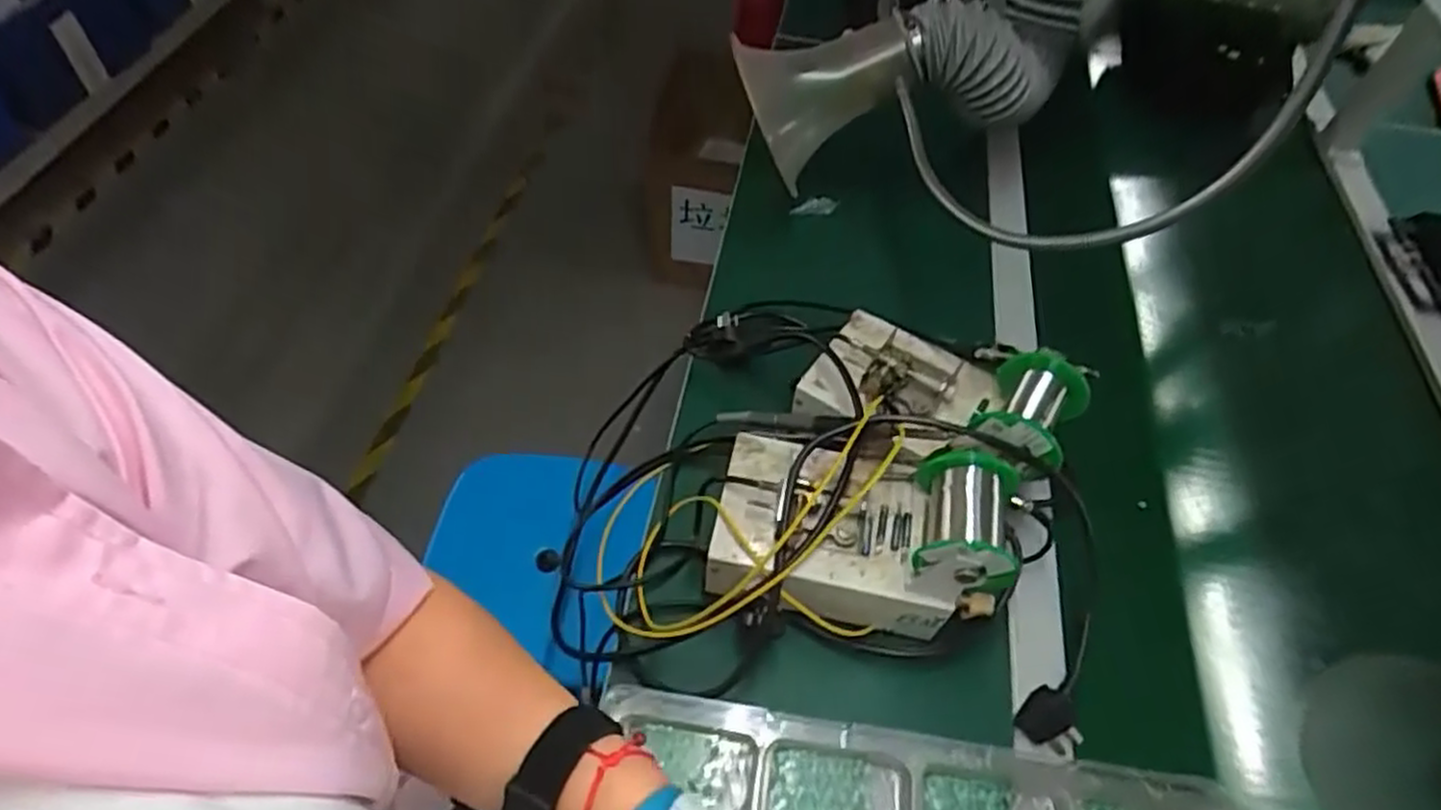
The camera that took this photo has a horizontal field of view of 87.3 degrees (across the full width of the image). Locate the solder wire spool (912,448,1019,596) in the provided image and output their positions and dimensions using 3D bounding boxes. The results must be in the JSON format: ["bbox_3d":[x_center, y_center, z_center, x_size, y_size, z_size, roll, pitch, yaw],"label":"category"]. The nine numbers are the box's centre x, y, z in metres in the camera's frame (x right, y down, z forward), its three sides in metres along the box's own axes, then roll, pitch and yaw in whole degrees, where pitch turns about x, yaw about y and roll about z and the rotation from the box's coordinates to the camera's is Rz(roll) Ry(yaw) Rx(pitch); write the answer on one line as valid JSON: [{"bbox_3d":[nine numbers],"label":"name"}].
[{"bbox_3d":[0.171,0.082,0.532,0.073,0.067,0.095,12,54,6],"label":"solder wire spool"}]

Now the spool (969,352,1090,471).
[{"bbox_3d":[0.237,0.011,0.584,0.069,0.058,0.096,27,57,17],"label":"spool"}]

